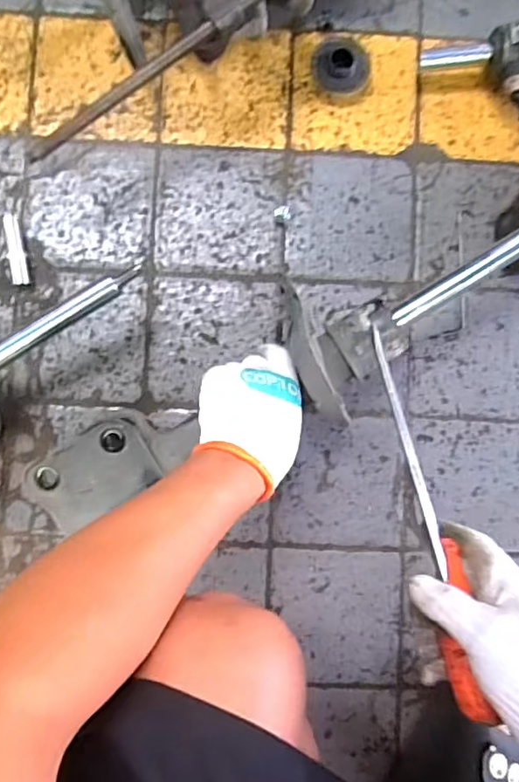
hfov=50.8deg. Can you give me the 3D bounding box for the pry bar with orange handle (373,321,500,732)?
[{"bbox_3d":[0.130,0.078,0.432,0.025,0.025,0.314,-4,59,-3],"label":"pry bar with orange handle"}]

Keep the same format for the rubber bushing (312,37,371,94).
[{"bbox_3d":[0.101,-0.388,0.647,0.068,0.028,0.065,-41,88,-5],"label":"rubber bushing"}]

